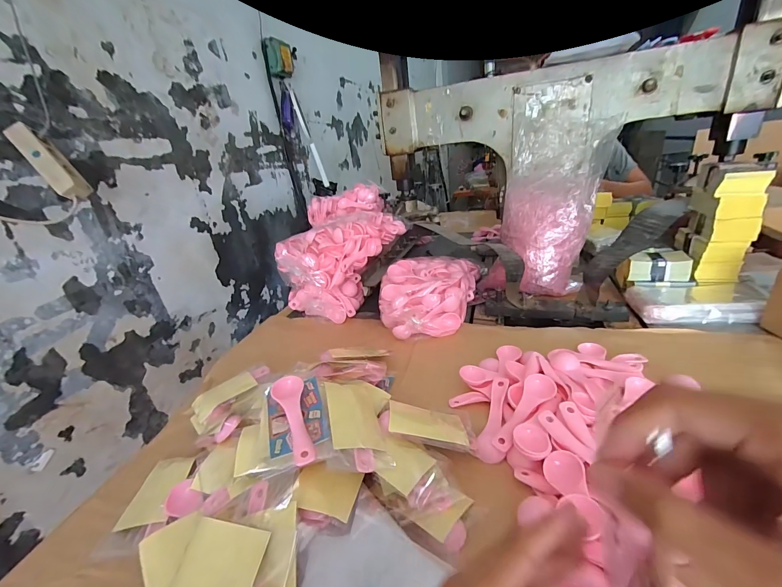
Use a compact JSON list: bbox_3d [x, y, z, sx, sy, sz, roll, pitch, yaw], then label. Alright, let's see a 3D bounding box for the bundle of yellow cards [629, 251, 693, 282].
[{"bbox_3d":[0.516,-0.056,0.651,0.094,0.041,0.074,3,26,24],"label":"bundle of yellow cards"}]

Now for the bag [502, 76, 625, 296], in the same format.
[{"bbox_3d":[0.340,-0.216,0.693,0.189,0.428,0.089,4,-7,26],"label":"bag"}]

